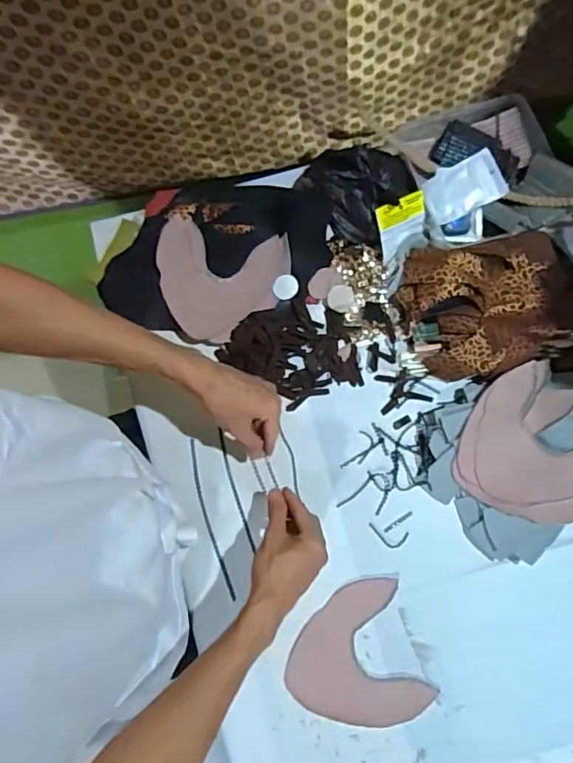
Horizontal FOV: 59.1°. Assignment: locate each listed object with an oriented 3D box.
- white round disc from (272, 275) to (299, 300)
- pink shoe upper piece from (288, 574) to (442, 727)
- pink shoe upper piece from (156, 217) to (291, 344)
[{"bbox_3d":[-0.001,-0.132,0.707,0.036,0.007,0.033,0,78,-1],"label":"white round disc"},{"bbox_3d":[0.082,0.349,0.629,0.163,0.004,0.163,-20,79,-5],"label":"pink shoe upper piece"},{"bbox_3d":[-0.093,-0.137,0.694,0.171,0.028,0.162,11,78,2],"label":"pink shoe upper piece"}]

